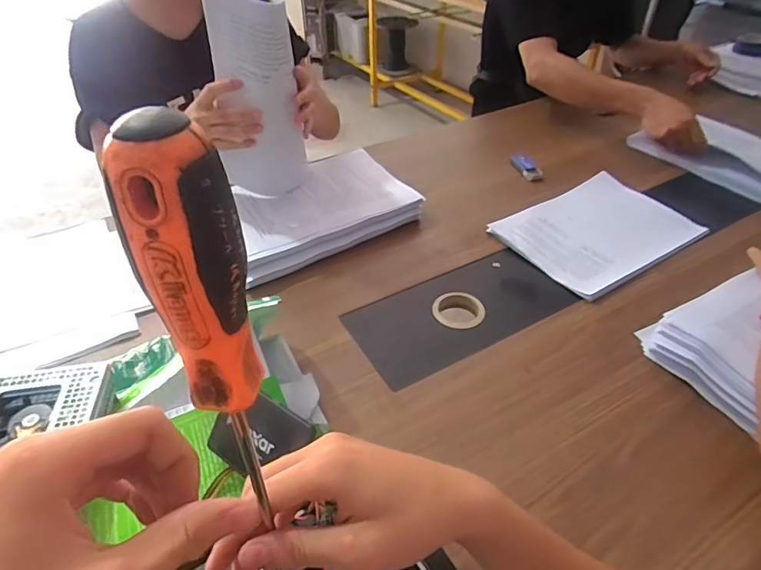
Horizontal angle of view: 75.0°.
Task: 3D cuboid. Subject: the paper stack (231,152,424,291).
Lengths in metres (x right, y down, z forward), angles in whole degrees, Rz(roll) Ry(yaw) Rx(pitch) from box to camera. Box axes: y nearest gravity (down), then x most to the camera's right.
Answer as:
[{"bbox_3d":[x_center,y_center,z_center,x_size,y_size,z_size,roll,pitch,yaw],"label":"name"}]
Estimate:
[{"bbox_3d":[-0.117,-0.129,0.819,0.323,0.057,0.207,-26,46,-25],"label":"paper stack"}]

